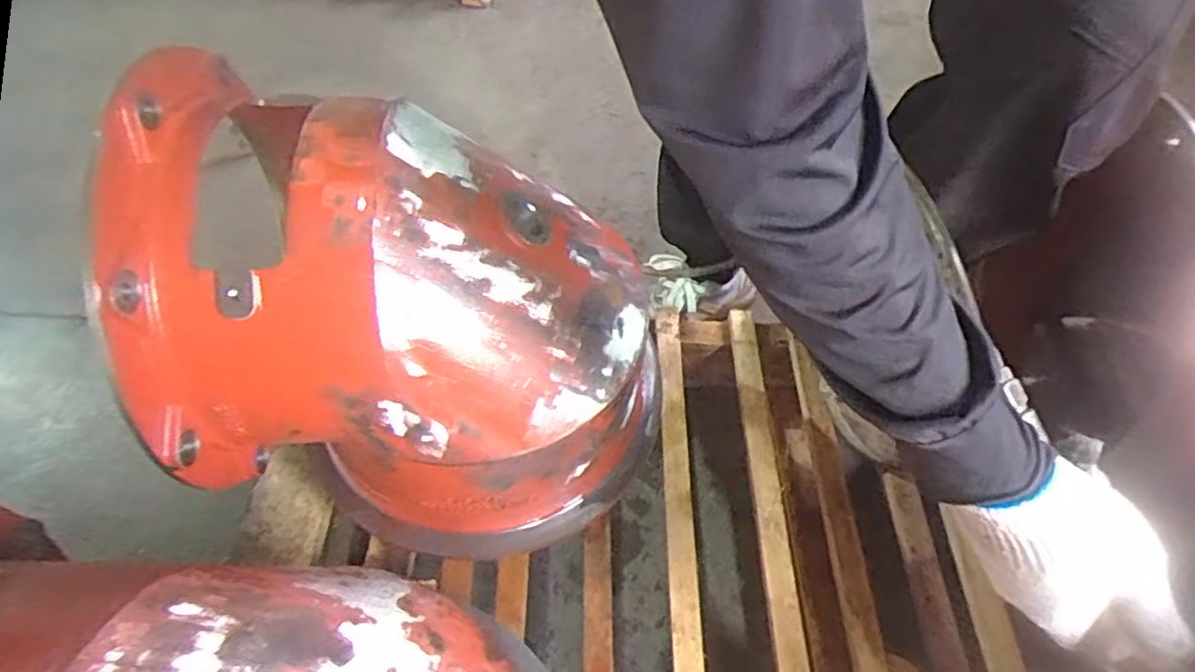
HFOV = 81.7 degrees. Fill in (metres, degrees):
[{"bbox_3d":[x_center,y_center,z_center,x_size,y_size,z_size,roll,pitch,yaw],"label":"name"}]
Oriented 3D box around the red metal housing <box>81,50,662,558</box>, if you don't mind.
[{"bbox_3d":[-0.131,-0.019,0.558,0.336,0.334,0.252,0,53,0],"label":"red metal housing"}]

